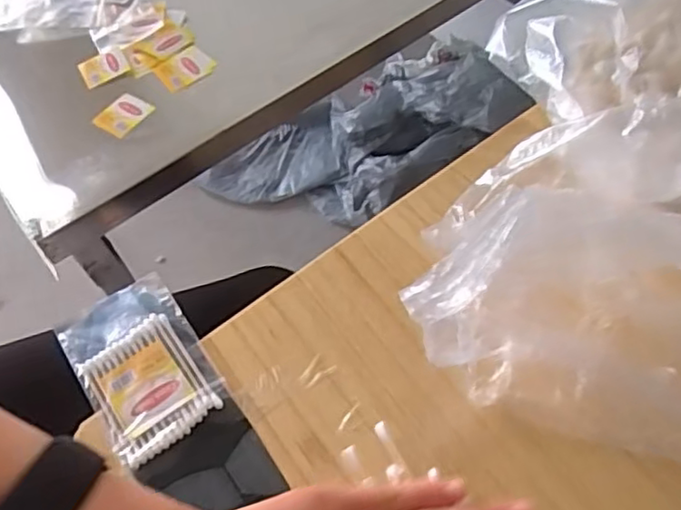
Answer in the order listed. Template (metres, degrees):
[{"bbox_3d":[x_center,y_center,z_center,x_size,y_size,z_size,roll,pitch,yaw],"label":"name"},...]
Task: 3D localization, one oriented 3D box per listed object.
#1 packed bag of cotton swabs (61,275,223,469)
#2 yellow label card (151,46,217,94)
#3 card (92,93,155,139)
[{"bbox_3d":[-0.112,0.062,0.370,0.066,0.008,0.102,-31,60,-15],"label":"packed bag of cotton swabs"},{"bbox_3d":[-0.145,-0.173,0.606,0.049,0.009,0.042,-32,60,-16],"label":"yellow label card"},{"bbox_3d":[-0.193,-0.125,0.581,0.039,0.004,0.043,31,69,20],"label":"card"}]

